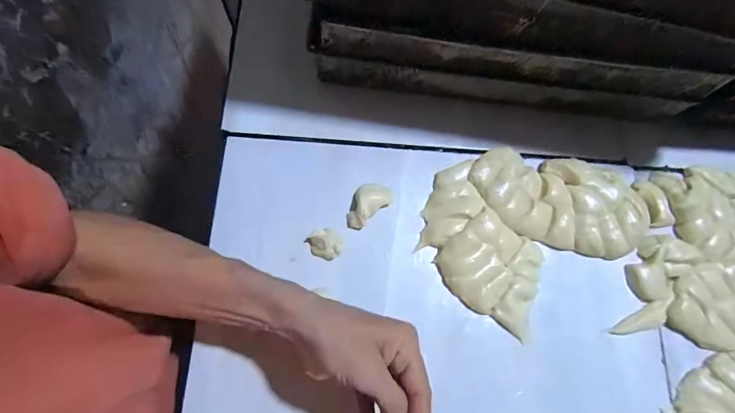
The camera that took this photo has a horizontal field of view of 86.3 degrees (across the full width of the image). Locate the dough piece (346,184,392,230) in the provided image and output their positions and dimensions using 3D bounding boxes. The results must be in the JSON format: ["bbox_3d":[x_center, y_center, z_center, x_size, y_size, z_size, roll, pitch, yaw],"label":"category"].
[{"bbox_3d":[-0.003,-0.002,0.439,0.059,0.014,0.035,-41,78,-13],"label":"dough piece"}]

